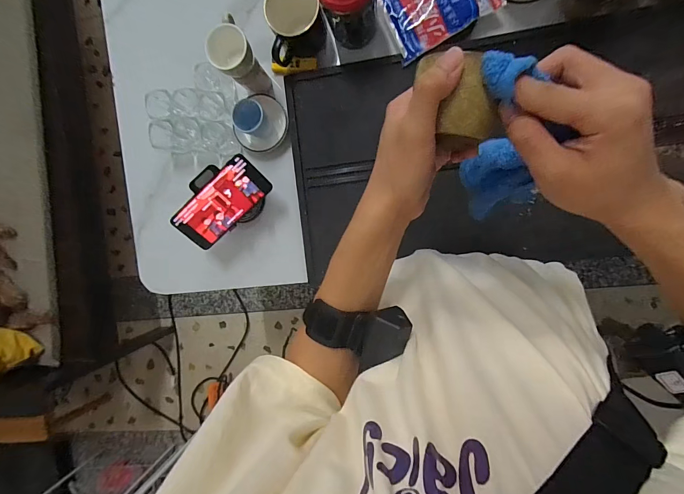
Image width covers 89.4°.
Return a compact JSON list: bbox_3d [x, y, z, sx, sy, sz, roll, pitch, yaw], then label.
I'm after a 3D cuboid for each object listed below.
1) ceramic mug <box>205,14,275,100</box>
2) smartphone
[{"bbox_3d":[-0.163,-0.299,0.567,0.060,0.132,0.072,-36,88,9],"label":"ceramic mug"},{"bbox_3d":[-0.198,-0.071,0.571,0.163,0.011,0.079,-41,117,9],"label":"smartphone"}]

